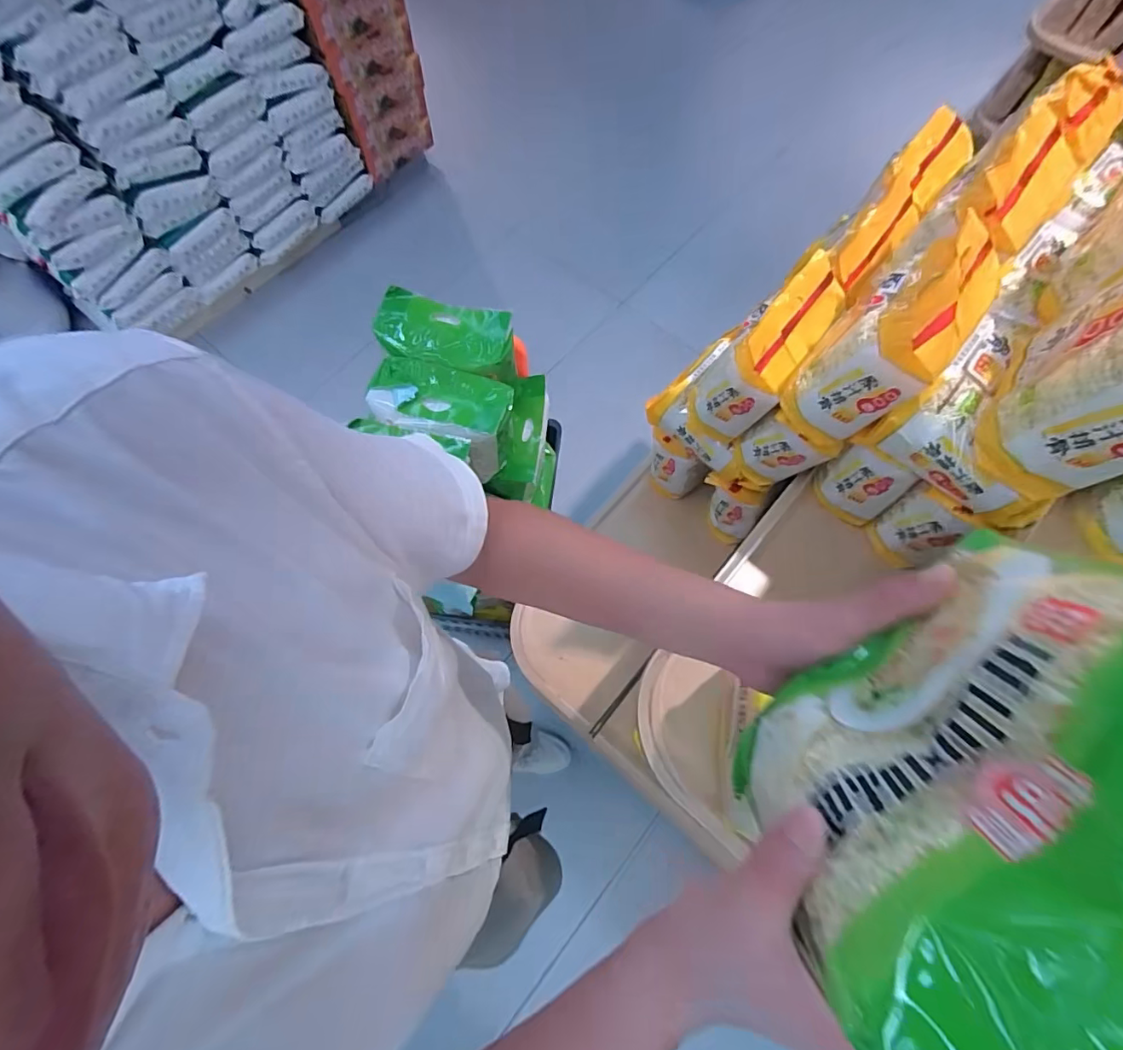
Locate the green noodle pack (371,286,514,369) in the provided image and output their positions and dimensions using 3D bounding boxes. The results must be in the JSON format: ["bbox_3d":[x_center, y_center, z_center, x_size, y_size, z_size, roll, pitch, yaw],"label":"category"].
[{"bbox_3d":[-0.190,-0.308,0.838,0.203,0.039,0.105,13,82,2],"label":"green noodle pack"}]

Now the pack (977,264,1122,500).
[{"bbox_3d":[0.491,-0.136,0.456,0.106,0.181,0.180,38,73,13],"label":"pack"}]

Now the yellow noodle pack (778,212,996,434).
[{"bbox_3d":[0.385,-0.232,0.584,0.122,0.195,0.229,38,73,13],"label":"yellow noodle pack"}]

